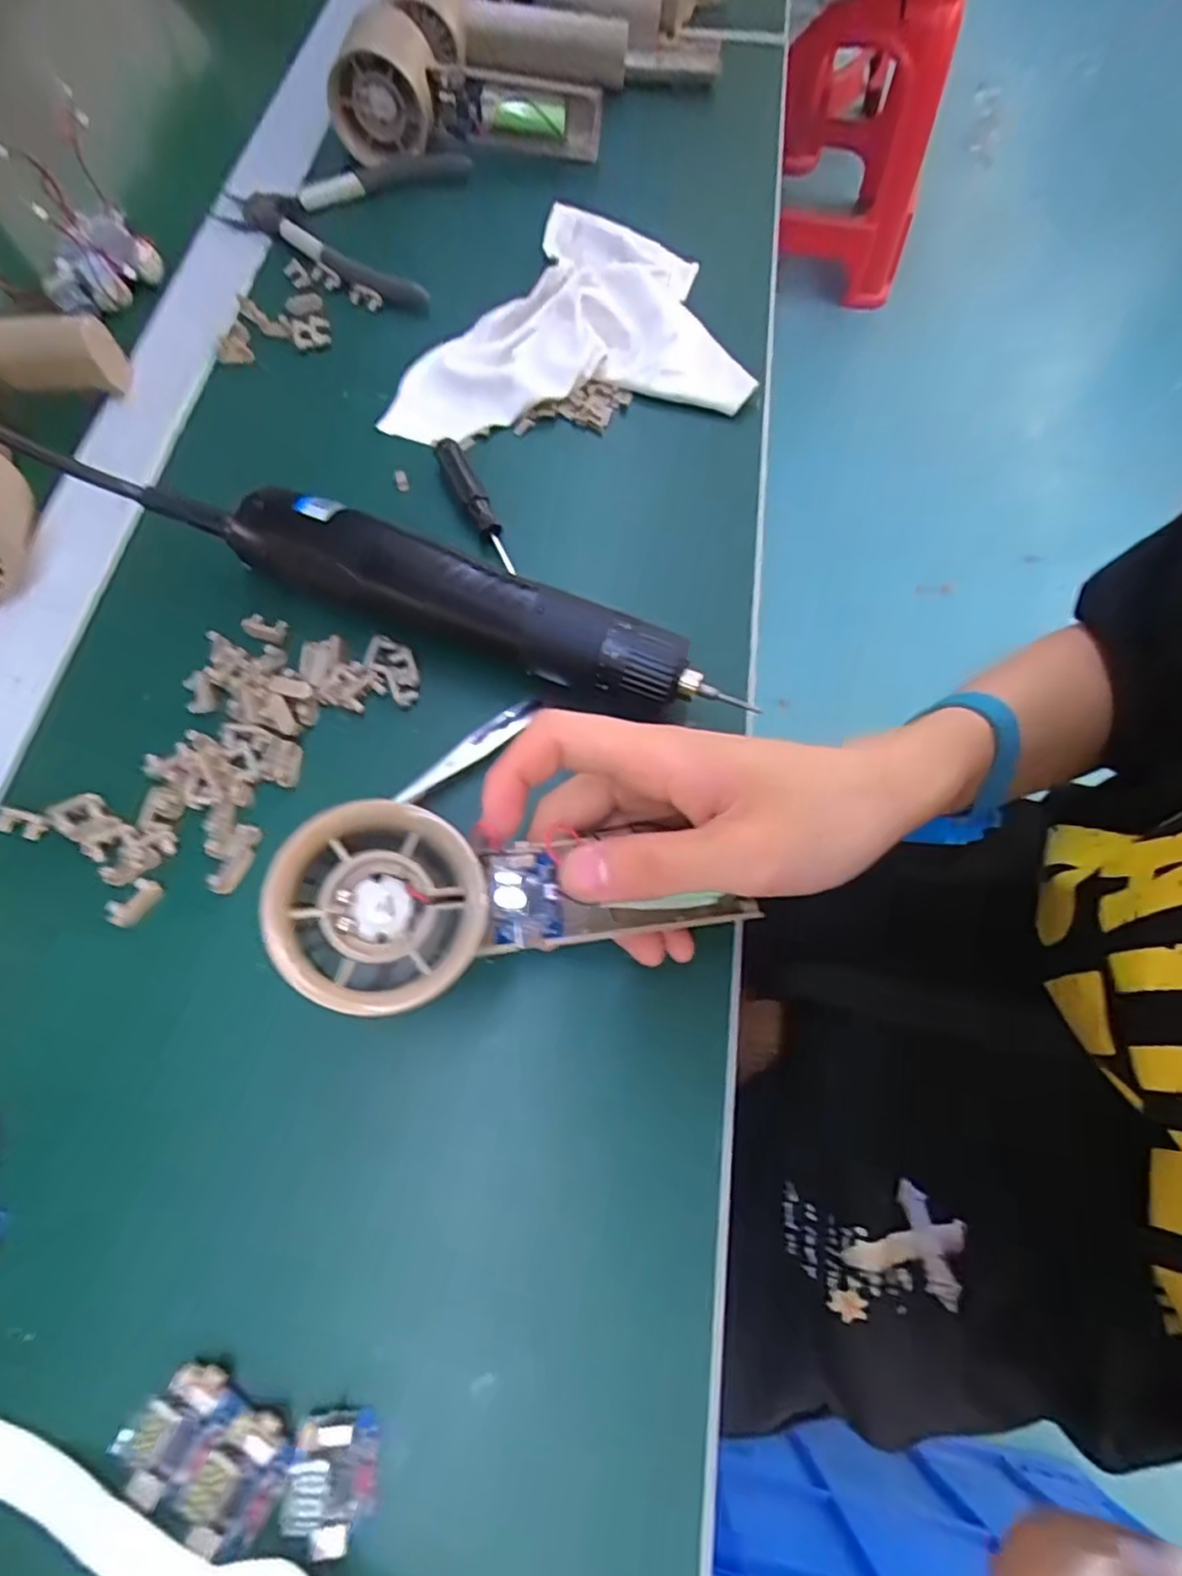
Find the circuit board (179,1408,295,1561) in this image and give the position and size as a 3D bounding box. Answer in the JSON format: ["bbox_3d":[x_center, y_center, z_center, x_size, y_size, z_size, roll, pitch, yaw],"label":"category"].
[{"bbox_3d":[-0.100,0.199,0.191,0.021,0.008,0.030,32,71,11],"label":"circuit board"}]

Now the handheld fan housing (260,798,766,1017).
[{"bbox_3d":[-0.018,0.041,0.215,0.155,0.022,0.054,8,68,-27],"label":"handheld fan housing"}]

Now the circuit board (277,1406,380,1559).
[{"bbox_3d":[-0.074,0.199,0.191,0.022,0.014,0.029,2,68,0],"label":"circuit board"}]

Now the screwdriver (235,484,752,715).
[{"bbox_3d":[-0.047,-0.075,0.279,0.218,0.034,0.031,20,69,7],"label":"screwdriver"}]

